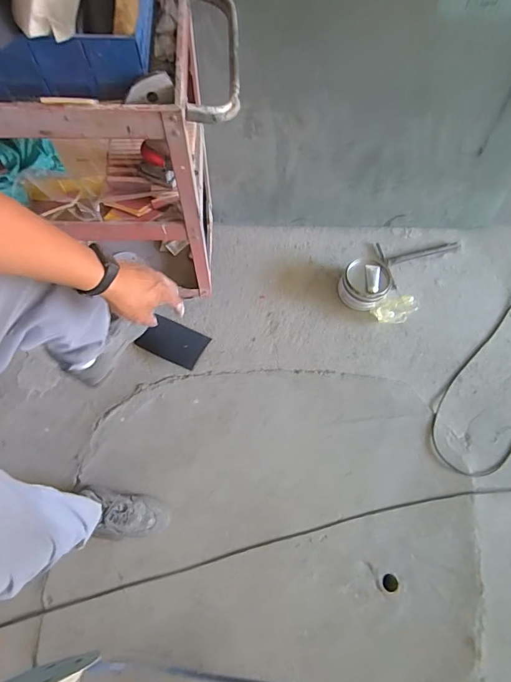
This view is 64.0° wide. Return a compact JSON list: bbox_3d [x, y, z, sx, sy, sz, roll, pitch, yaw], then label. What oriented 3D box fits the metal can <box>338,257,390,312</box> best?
[{"bbox_3d":[0.371,-0.199,1.390,0.158,0.111,0.171,0,71,-1],"label":"metal can"}]

